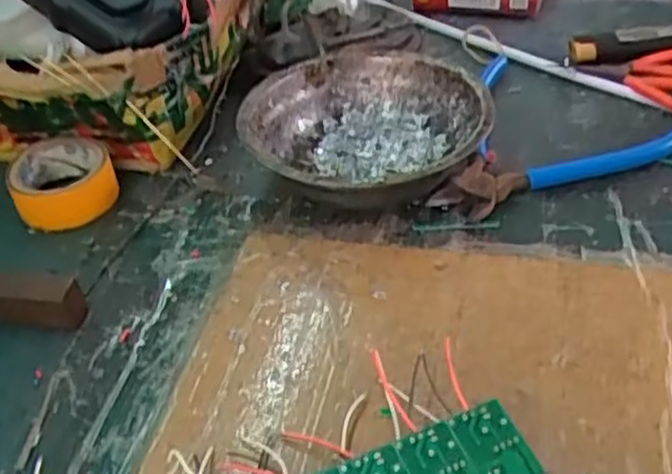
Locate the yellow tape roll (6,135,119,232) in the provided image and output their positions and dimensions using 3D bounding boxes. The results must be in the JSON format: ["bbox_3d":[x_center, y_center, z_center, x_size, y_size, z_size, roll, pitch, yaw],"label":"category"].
[{"bbox_3d":[-0.147,-0.030,0.419,0.054,0.023,0.058,-3,41,3],"label":"yellow tape roll"}]

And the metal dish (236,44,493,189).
[{"bbox_3d":[0.016,-0.050,0.405,0.120,0.041,0.121,-3,41,3],"label":"metal dish"}]

